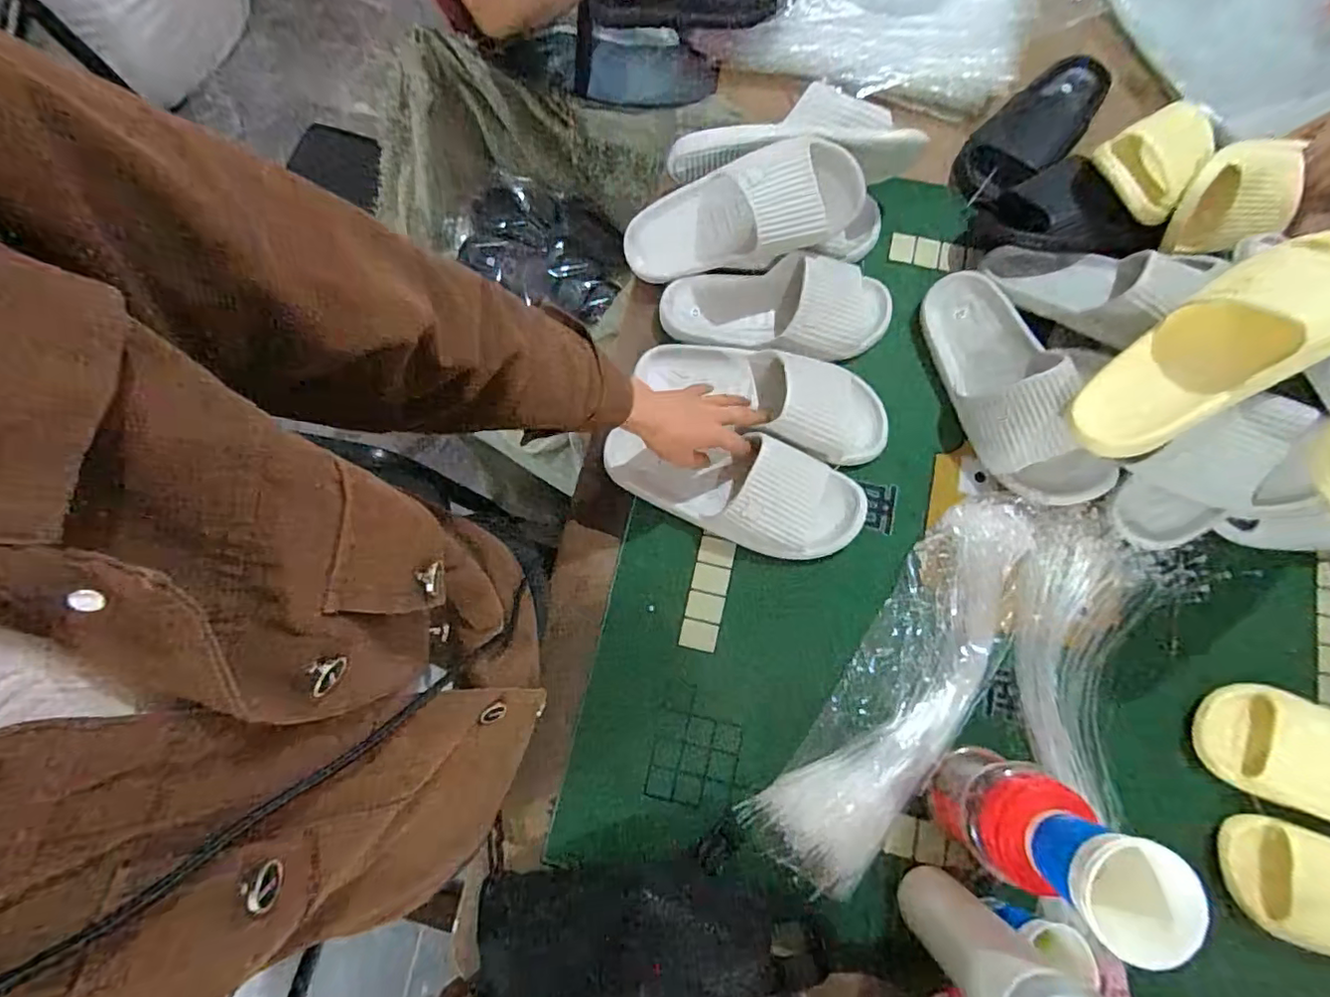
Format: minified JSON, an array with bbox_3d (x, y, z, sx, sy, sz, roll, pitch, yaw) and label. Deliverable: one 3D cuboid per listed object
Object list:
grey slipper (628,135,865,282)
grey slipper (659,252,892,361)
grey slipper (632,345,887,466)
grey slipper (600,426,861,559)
[{"bbox_3d":[0.078,-0.326,0.647,0.264,0.076,0.097,-8,75,23],"label":"grey slipper"},{"bbox_3d":[0.133,-0.220,0.667,0.267,0.067,0.106,2,76,1],"label":"grey slipper"},{"bbox_3d":[0.114,-0.123,0.653,0.289,0.067,0.119,20,77,7],"label":"grey slipper"},{"bbox_3d":[0.074,-0.009,0.626,0.284,0.066,0.108,11,76,6],"label":"grey slipper"}]

